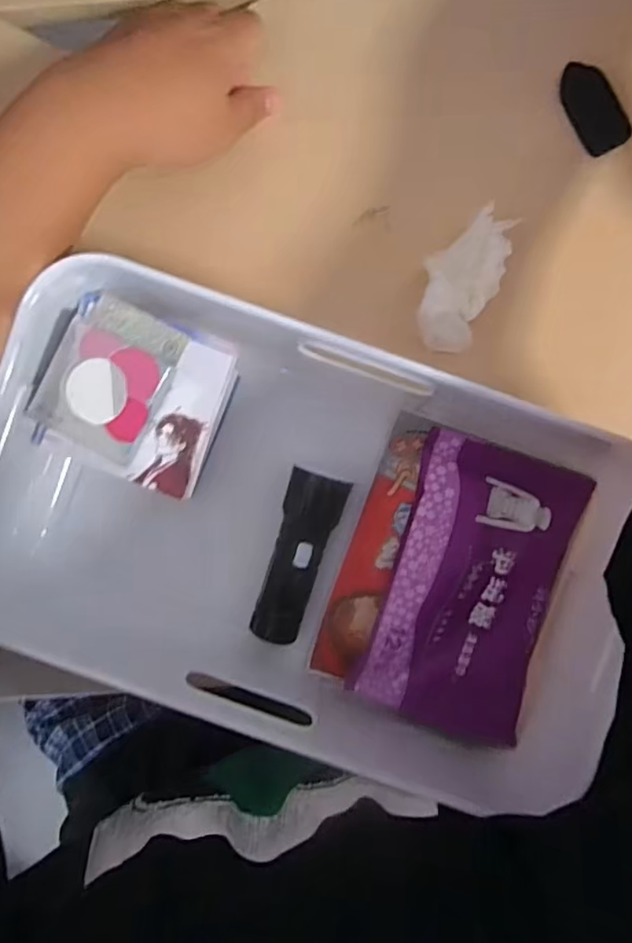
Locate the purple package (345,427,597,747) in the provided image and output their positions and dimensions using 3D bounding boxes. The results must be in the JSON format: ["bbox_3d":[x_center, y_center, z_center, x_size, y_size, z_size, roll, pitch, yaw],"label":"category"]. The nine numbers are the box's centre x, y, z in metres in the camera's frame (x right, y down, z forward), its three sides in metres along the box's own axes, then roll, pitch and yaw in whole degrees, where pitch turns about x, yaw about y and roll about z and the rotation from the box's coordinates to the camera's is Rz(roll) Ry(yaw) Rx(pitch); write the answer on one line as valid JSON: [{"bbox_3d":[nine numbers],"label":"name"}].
[{"bbox_3d":[0.082,0.061,0.320,0.085,0.025,0.148,19,93,0],"label":"purple package"}]

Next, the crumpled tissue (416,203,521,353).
[{"bbox_3d":[0.077,-0.100,0.320,0.042,0.035,0.082,29,93,-1],"label":"crumpled tissue"}]

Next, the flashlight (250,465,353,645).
[{"bbox_3d":[-0.009,0.047,0.319,0.031,0.027,0.093,17,93,0],"label":"flashlight"}]

